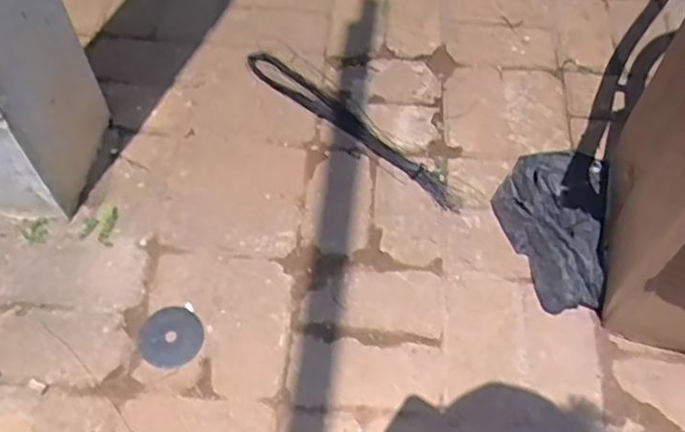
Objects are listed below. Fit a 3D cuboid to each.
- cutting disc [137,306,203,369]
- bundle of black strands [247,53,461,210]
[{"bbox_3d":[-0.238,0.169,0.906,0.085,0.004,0.084,0,62,0],"label":"cutting disc"},{"bbox_3d":[0.008,-0.157,1.102,0.467,0.013,0.053,39,65,22],"label":"bundle of black strands"}]

